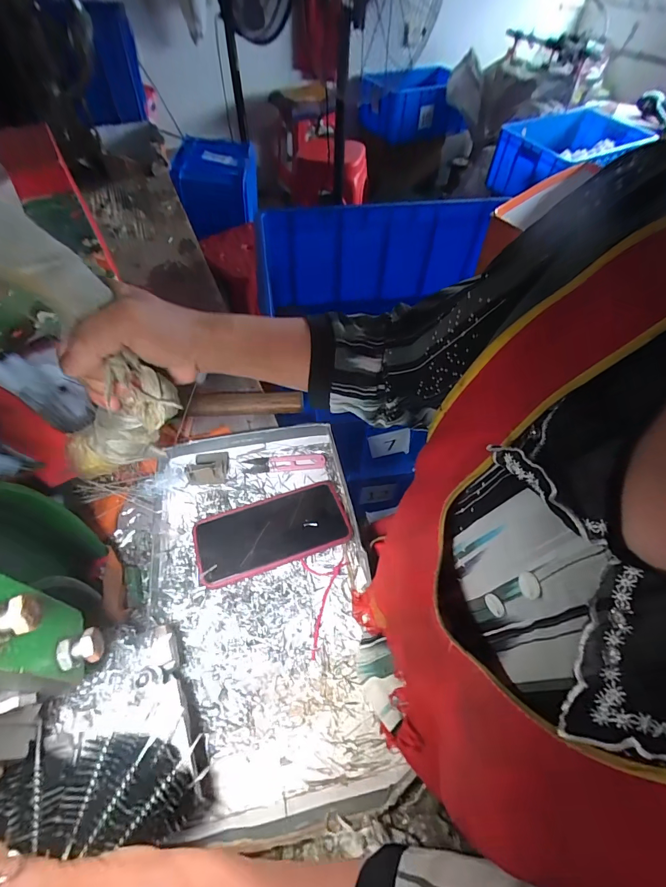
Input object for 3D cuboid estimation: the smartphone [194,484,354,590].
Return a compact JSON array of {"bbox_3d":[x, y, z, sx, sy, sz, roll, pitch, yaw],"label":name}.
[{"bbox_3d":[-0.064,0.093,0.420,0.161,0.014,0.084,-15,56,-14],"label":"smartphone"}]

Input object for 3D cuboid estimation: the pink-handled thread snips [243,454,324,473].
[{"bbox_3d":[-0.060,0.025,0.484,0.099,0.005,0.027,-5,54,-5],"label":"pink-handled thread snips"}]

